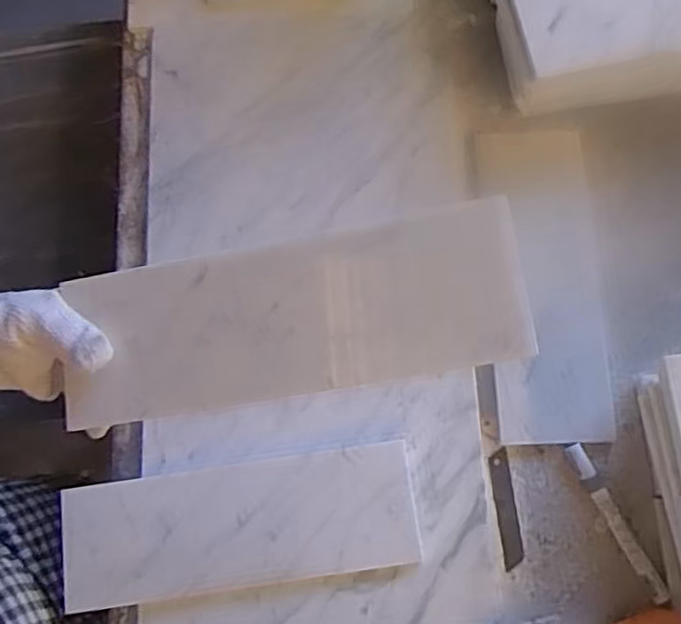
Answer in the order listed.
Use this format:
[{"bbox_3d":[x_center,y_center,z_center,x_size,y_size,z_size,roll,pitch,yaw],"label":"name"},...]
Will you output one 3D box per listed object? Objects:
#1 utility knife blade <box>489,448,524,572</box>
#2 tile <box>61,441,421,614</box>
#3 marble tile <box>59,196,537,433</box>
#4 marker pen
[{"bbox_3d":[0.147,0.174,0.589,0.019,0.006,0.099,-6,77,0],"label":"utility knife blade"},{"bbox_3d":[-0.088,0.185,0.572,0.301,0.006,0.100,-8,77,-1],"label":"tile"},{"bbox_3d":[-0.037,0.005,0.420,0.295,0.012,0.098,-10,86,12],"label":"marble tile"},{"bbox_3d":[0.235,0.179,0.567,0.016,0.013,0.141,-26,78,-5],"label":"marker pen"}]

